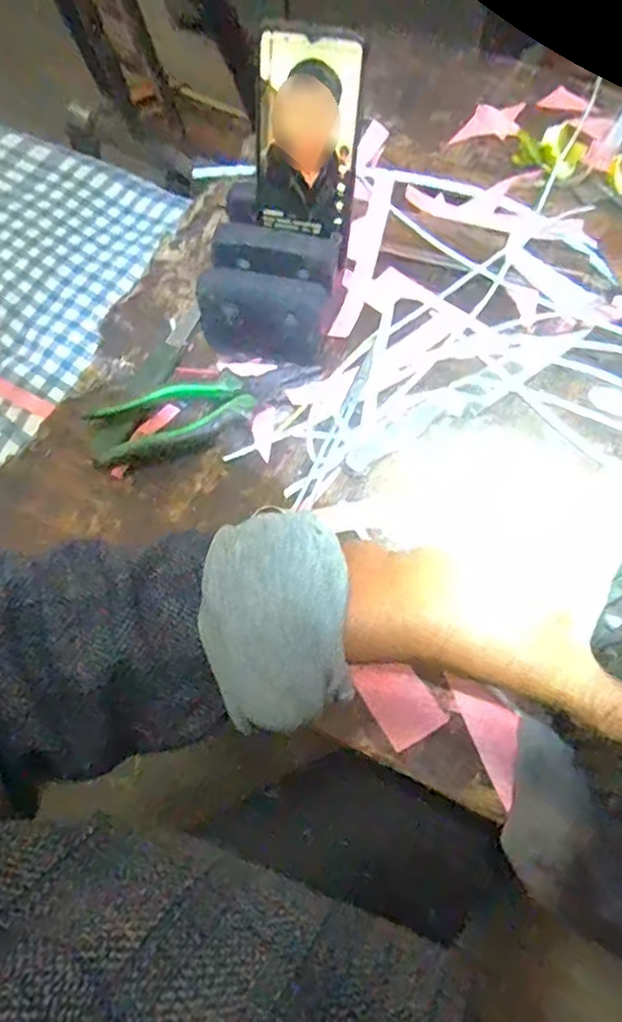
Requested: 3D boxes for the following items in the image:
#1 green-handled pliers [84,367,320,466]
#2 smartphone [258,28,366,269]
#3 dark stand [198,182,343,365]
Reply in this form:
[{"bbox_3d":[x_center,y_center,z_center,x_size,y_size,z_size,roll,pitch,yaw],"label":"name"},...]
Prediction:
[{"bbox_3d":[-0.086,-0.090,0.522,0.185,0.033,0.041,-20,67,-7],"label":"green-handled pliers"},{"bbox_3d":[-0.003,-0.274,0.481,0.074,0.142,0.012,12,48,6],"label":"smartphone"},{"bbox_3d":[-0.030,-0.198,0.543,0.102,0.074,0.127,9,67,6],"label":"dark stand"}]

